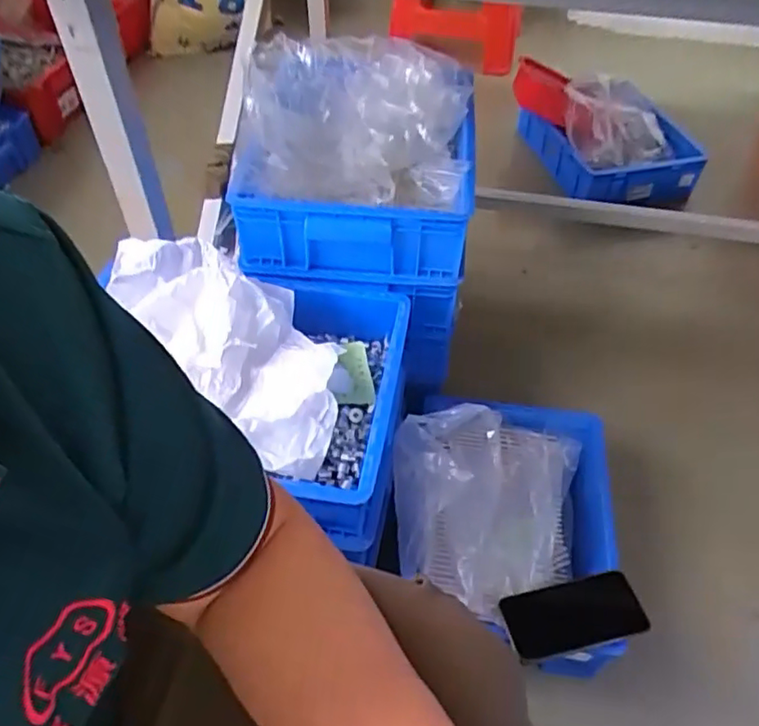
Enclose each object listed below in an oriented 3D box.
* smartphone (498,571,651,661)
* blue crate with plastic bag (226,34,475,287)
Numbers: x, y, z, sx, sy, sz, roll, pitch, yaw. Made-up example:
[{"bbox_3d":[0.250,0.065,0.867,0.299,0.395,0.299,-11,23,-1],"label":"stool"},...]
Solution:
[{"bbox_3d":[0.226,0.294,0.724,0.156,0.010,0.073,-13,59,-3],"label":"smartphone"},{"bbox_3d":[-0.025,-0.291,0.868,0.301,0.172,0.345,2,50,0],"label":"blue crate with plastic bag"}]

